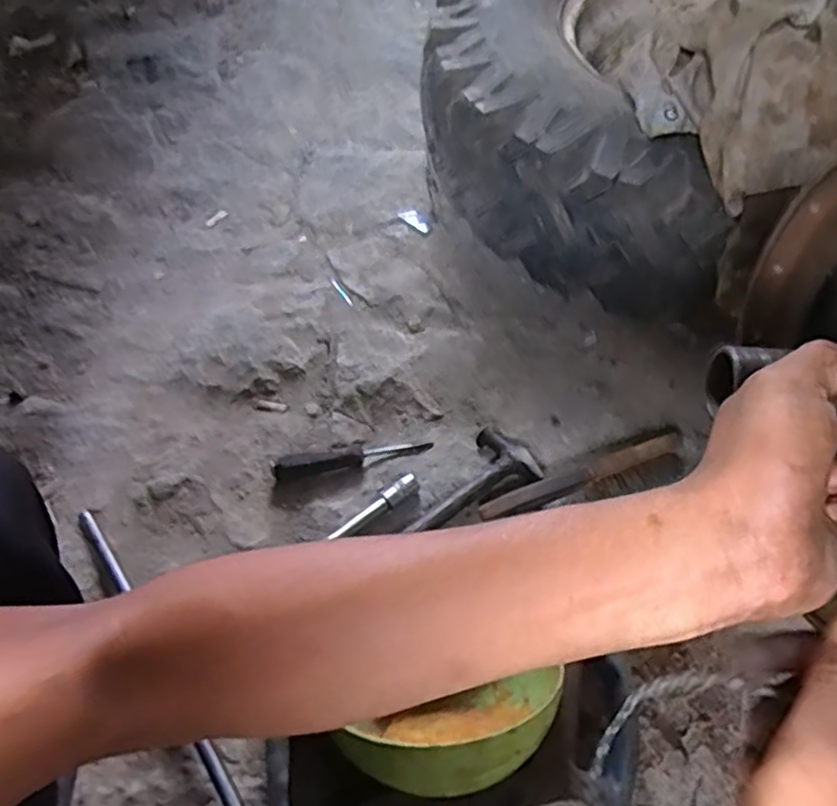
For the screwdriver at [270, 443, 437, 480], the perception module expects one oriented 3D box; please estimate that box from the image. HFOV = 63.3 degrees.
[{"bbox_3d":[-0.069,0.057,0.731,0.169,0.016,0.019,-8,59,-19],"label":"screwdriver"}]

